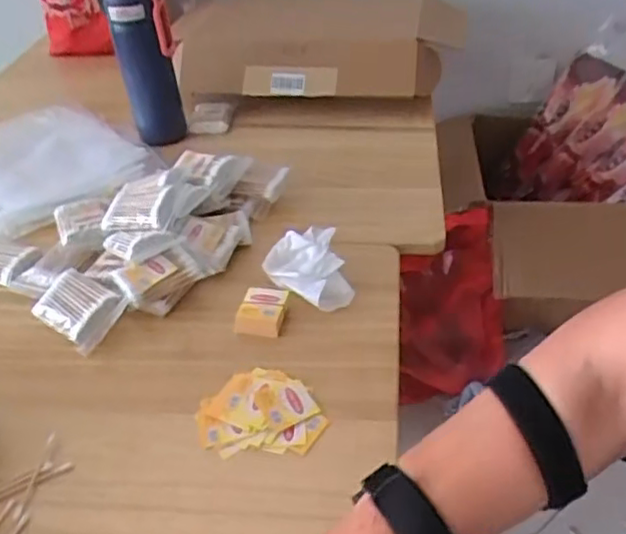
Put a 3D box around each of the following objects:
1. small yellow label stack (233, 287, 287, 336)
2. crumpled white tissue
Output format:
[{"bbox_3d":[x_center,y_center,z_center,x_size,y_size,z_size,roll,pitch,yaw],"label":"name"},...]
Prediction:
[{"bbox_3d":[-0.048,0.041,0.618,0.042,0.027,0.047,7,39,12],"label":"small yellow label stack"},{"bbox_3d":[-0.006,0.001,0.643,0.069,0.045,0.095,-12,39,-12],"label":"crumpled white tissue"}]

